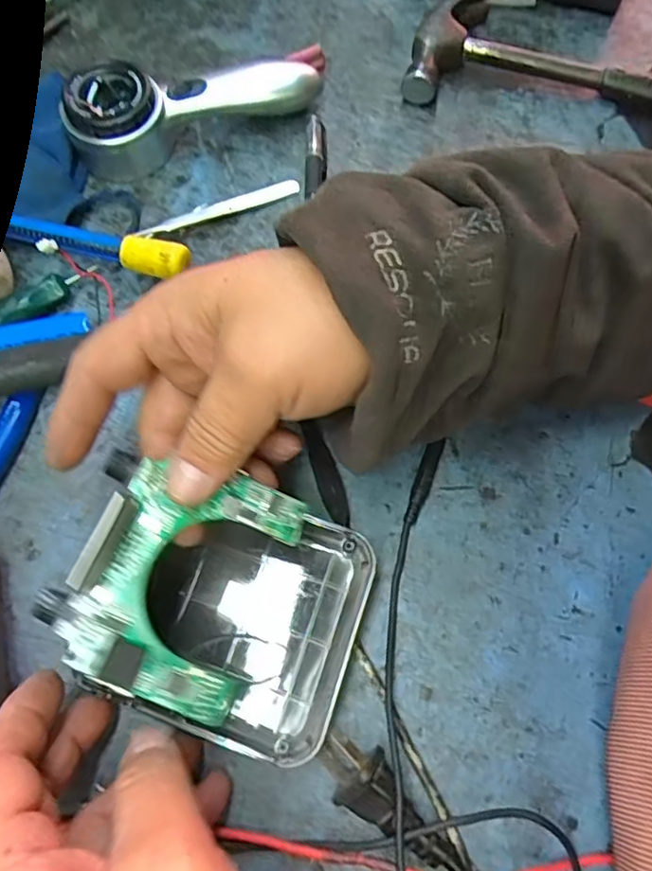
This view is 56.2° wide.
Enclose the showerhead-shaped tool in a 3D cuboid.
[{"bbox_3d":[-0.081,-0.214,0.382,0.160,0.045,0.057,-23,68,-9],"label":"showerhead-shaped tool"}]

